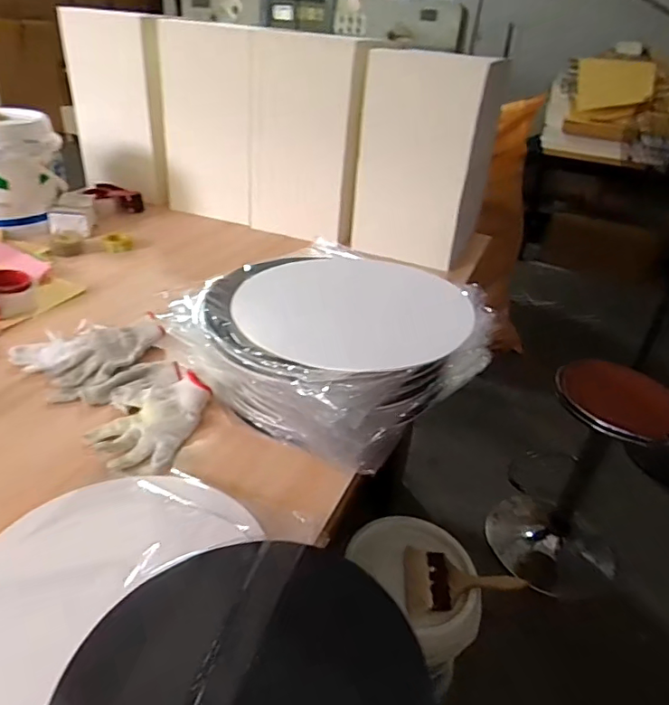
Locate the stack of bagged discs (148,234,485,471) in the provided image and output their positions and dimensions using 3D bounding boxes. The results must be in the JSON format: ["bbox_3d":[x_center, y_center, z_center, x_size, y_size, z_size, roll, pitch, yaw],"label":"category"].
[{"bbox_3d":[-0.002,0.001,0.743,0.331,0.207,0.347,27,38,29],"label":"stack of bagged discs"}]

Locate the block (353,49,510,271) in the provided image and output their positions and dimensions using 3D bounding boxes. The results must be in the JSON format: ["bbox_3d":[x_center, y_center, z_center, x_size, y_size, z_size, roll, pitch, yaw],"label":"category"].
[{"bbox_3d":[0.238,-0.481,1.318,0.315,0.445,0.246,16,34,17],"label":"block"}]

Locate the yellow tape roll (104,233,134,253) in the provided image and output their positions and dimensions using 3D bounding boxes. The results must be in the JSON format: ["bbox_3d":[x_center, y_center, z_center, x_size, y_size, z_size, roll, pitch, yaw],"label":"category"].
[{"bbox_3d":[-0.511,-0.264,1.248,0.063,0.024,0.063,-7,34,-18],"label":"yellow tape roll"}]

